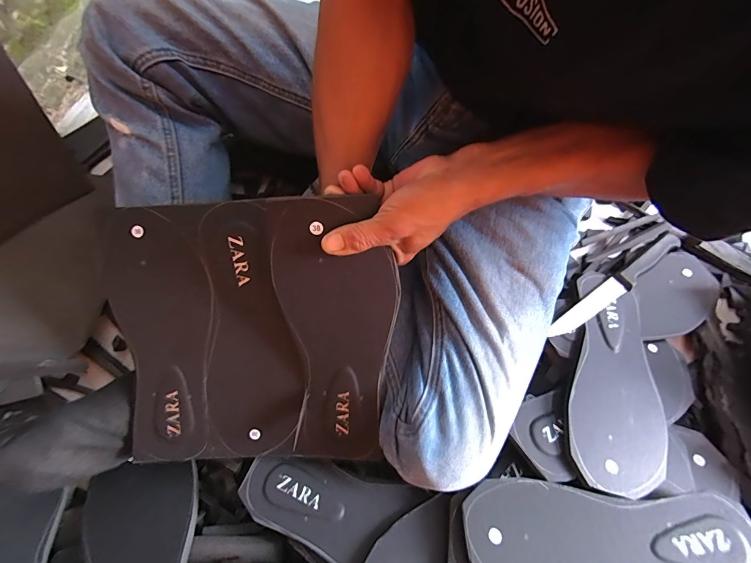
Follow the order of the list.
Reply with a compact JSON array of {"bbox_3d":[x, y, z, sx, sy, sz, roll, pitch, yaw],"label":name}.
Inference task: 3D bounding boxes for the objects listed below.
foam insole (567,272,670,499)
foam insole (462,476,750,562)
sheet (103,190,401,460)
[{"bbox_3d":[0.269,0.102,0.393,0.098,0.009,0.243,22,58,4],"label":"foam insole"},{"bbox_3d":[0.204,0.230,0.303,0.248,0.007,0.099,2,50,2],"label":"foam insole"},{"bbox_3d":[-0.115,0.053,0.322,0.261,0.033,0.243,0,102,8],"label":"sheet"}]

